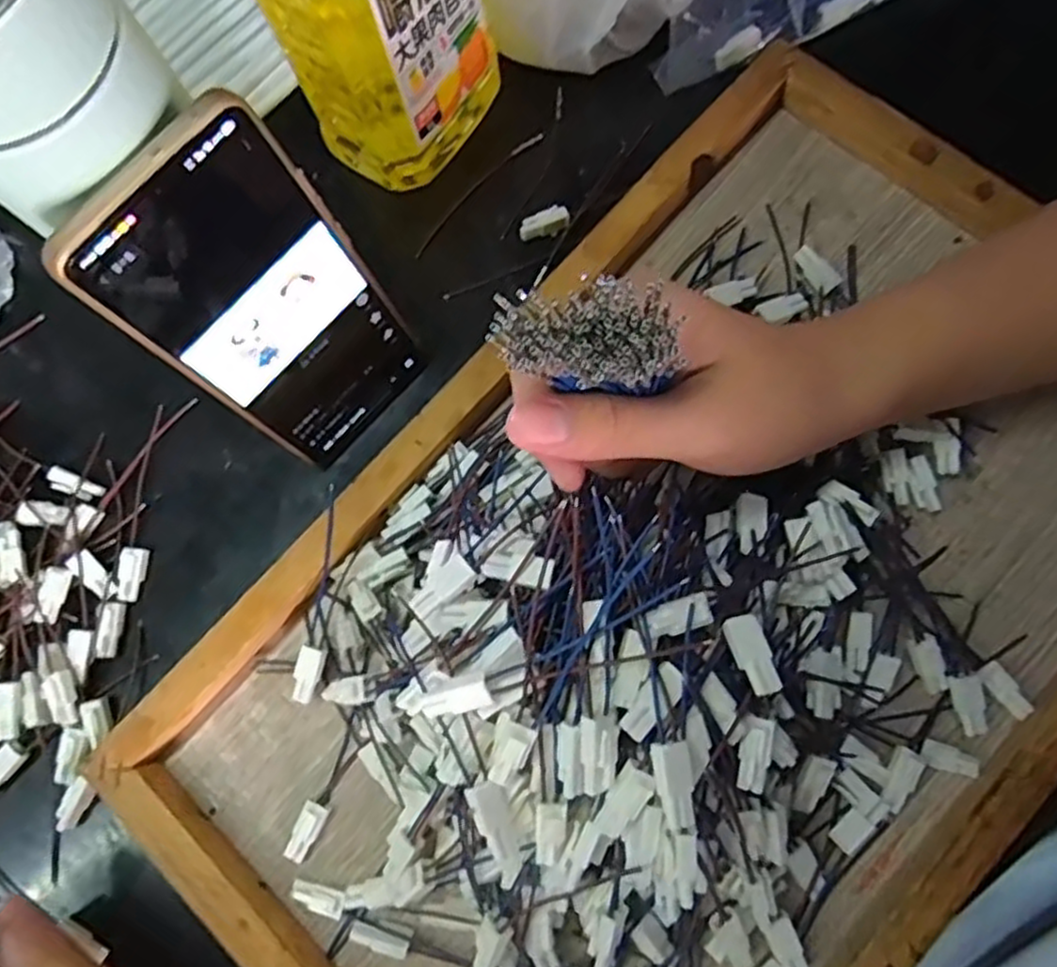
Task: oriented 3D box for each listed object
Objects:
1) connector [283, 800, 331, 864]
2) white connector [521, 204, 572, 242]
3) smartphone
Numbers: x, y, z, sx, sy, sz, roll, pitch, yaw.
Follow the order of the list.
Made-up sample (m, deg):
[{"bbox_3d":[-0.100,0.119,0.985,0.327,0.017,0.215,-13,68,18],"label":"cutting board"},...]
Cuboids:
[{"bbox_3d":[-0.098,0.154,0.323,0.011,0.009,0.025,24,80,10],"label":"connector"},{"bbox_3d":[0.008,-0.134,0.377,0.026,0.008,0.011,-18,76,9],"label":"white connector"},{"bbox_3d":[-0.096,-0.064,0.292,0.006,0.168,0.080,40,83,23],"label":"smartphone"}]

